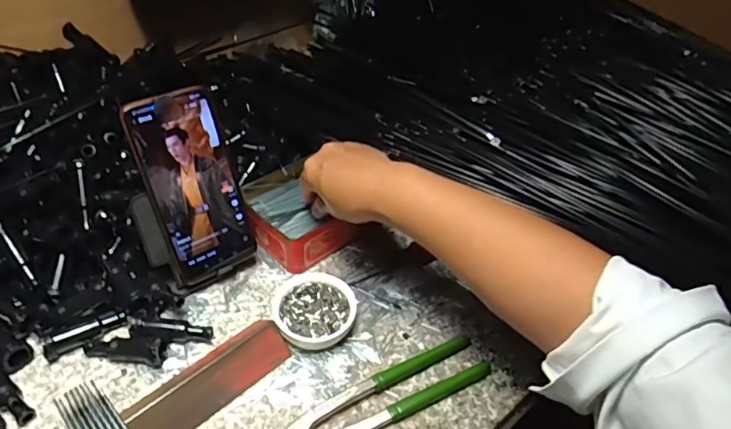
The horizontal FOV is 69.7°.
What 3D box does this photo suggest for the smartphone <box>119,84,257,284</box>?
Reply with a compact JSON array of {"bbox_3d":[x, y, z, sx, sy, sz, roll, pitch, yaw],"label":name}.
[{"bbox_3d":[-0.152,-0.025,0.468,0.078,0.163,0.006,-26,25,-29],"label":"smartphone"}]

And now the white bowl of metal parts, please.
[{"bbox_3d":[-0.046,0.084,0.475,0.070,0.024,0.074,2,43,-2],"label":"white bowl of metal parts"}]

